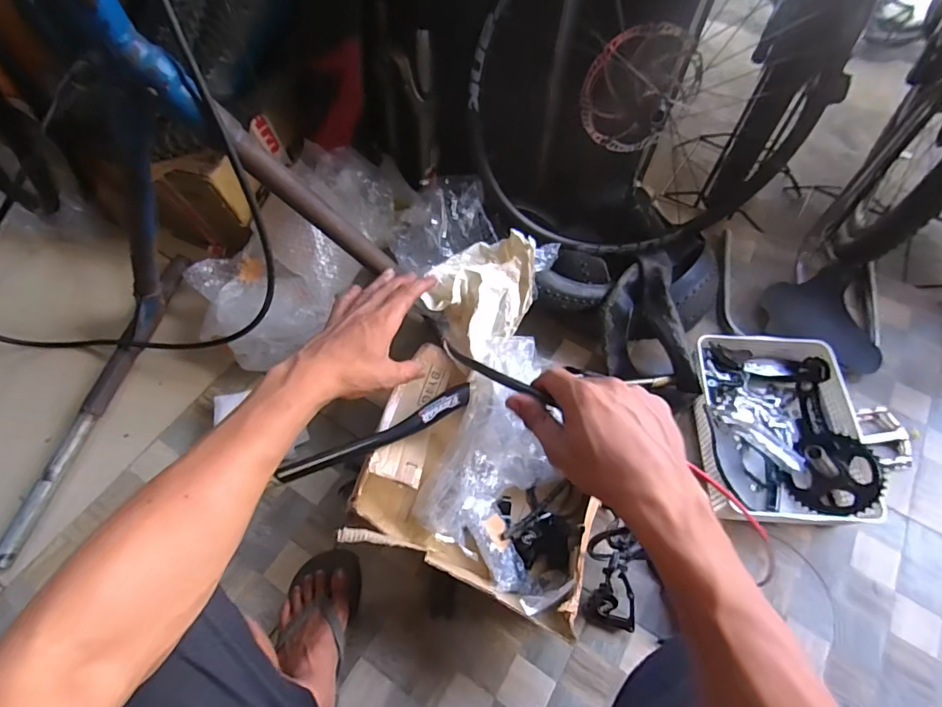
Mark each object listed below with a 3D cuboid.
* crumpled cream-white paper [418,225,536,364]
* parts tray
[{"bbox_3d":[0.026,-0.101,0.771,0.128,0.098,0.190,39,68,19],"label":"crumpled cream-white paper"},{"bbox_3d":[0.536,0.123,0.858,0.262,0.094,0.330,4,63,3],"label":"parts tray"}]

